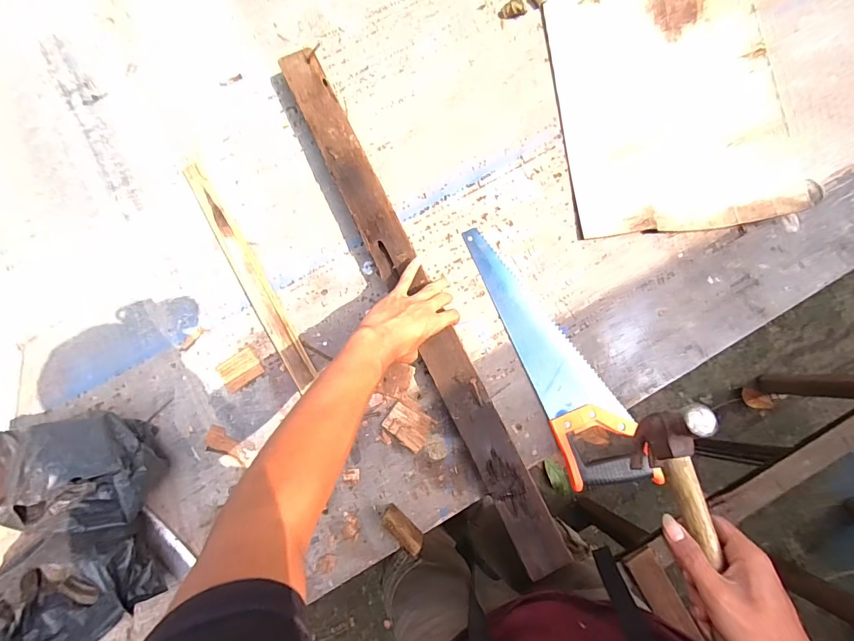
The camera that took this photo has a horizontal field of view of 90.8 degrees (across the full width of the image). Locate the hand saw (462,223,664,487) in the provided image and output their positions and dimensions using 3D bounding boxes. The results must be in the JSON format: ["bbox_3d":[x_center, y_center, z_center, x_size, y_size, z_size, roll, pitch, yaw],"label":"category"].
[{"bbox_3d":[0.185,0.037,0.610,0.106,0.034,0.407,-22,80,-3],"label":"hand saw"}]

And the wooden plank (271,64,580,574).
[{"bbox_3d":[-0.023,-0.039,0.614,0.075,0.054,0.818,-25,80,-4],"label":"wooden plank"}]

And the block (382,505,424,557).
[{"bbox_3d":[-0.032,0.273,0.553,0.061,0.064,0.017,42,83,7],"label":"block"}]

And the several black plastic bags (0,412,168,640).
[{"bbox_3d":[-0.532,0.385,0.505,0.248,0.129,0.580,33,82,6],"label":"several black plastic bags"}]

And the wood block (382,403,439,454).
[{"bbox_3d":[-0.027,0.152,0.605,0.064,0.004,0.049,33,82,6],"label":"wood block"}]

